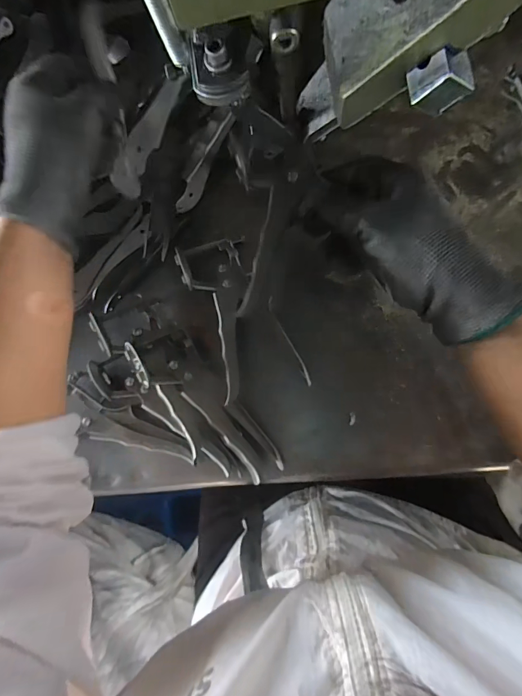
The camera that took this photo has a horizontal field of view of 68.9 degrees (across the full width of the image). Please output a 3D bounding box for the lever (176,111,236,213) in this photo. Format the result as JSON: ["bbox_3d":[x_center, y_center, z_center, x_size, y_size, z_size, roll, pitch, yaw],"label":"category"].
[{"bbox_3d":[-0.053,-0.176,0.365,0.015,0.011,0.100,33,105,8],"label":"lever"}]

